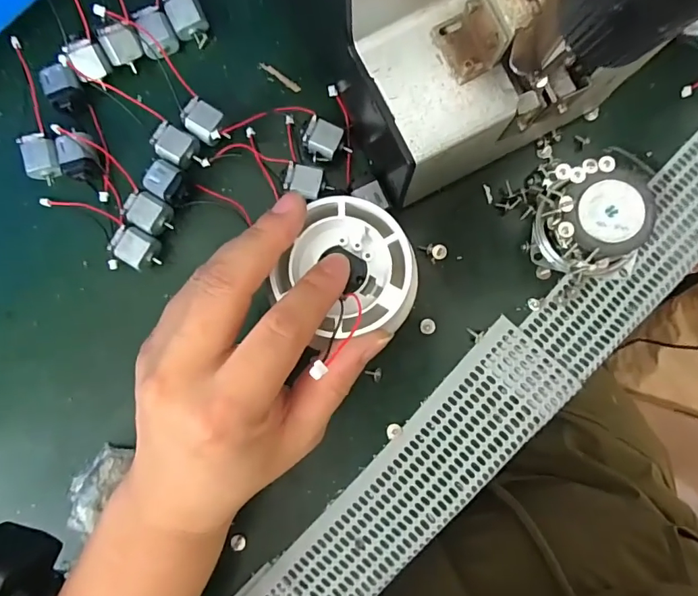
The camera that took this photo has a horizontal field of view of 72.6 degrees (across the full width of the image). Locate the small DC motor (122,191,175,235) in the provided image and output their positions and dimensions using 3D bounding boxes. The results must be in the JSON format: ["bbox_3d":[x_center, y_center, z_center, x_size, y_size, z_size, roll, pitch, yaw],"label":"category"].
[{"bbox_3d":[-0.110,-0.047,0.264,0.025,0.011,0.020,30,88,6],"label":"small DC motor"}]

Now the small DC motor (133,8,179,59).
[{"bbox_3d":[-0.108,-0.148,0.267,0.019,0.014,0.022,-17,84,3],"label":"small DC motor"}]

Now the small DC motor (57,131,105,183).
[{"bbox_3d":[-0.150,-0.080,0.266,0.021,0.014,0.023,-14,84,3],"label":"small DC motor"}]

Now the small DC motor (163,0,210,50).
[{"bbox_3d":[-0.090,-0.158,0.270,0.019,0.020,0.025,-28,83,1],"label":"small DC motor"}]

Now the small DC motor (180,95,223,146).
[{"bbox_3d":[-0.080,-0.097,0.265,0.025,0.016,0.018,33,88,7],"label":"small DC motor"}]

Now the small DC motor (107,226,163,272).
[{"bbox_3d":[-0.117,-0.027,0.263,0.025,0.013,0.020,29,88,6],"label":"small DC motor"}]

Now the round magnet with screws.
[{"bbox_3d":[0.127,-0.040,0.245,0.058,0.029,0.054,3,85,5],"label":"round magnet with screws"}]

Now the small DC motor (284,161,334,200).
[{"bbox_3d":[-0.022,-0.063,0.258,0.024,0.010,0.016,17,86,6],"label":"small DC motor"}]

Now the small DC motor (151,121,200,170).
[{"bbox_3d":[-0.095,-0.084,0.265,0.023,0.014,0.019,33,88,7],"label":"small DC motor"}]

